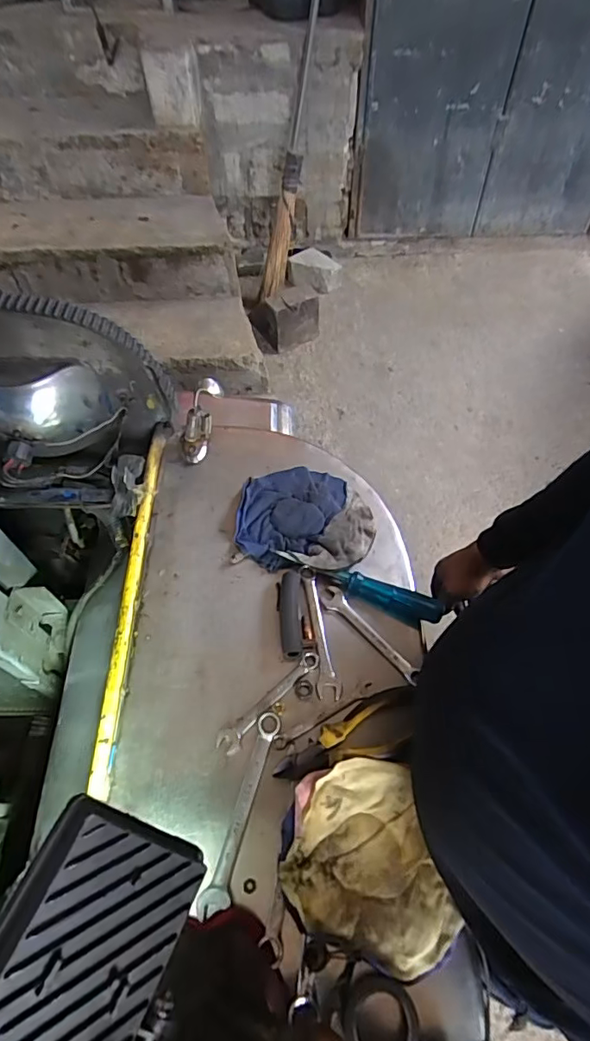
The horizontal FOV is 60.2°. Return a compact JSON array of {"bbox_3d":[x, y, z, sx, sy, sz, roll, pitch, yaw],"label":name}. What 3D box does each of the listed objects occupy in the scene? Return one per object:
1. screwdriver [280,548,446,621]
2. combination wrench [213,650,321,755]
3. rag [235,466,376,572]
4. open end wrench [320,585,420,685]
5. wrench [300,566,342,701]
[{"bbox_3d":[0.072,0.072,0.577,0.185,0.033,0.030,20,57,10],"label":"screwdriver"},{"bbox_3d":[-0.024,0.179,0.507,0.126,0.009,0.022,-38,64,-25],"label":"combination wrench"},{"bbox_3d":[0.013,-0.004,0.619,0.160,0.022,0.144,5,55,2],"label":"rag"},{"bbox_3d":[0.078,0.120,0.544,0.026,0.013,0.128,-35,63,-23],"label":"open end wrench"},{"bbox_3d":[0.027,0.114,0.546,0.024,0.013,0.146,-5,55,-6],"label":"wrench"}]

